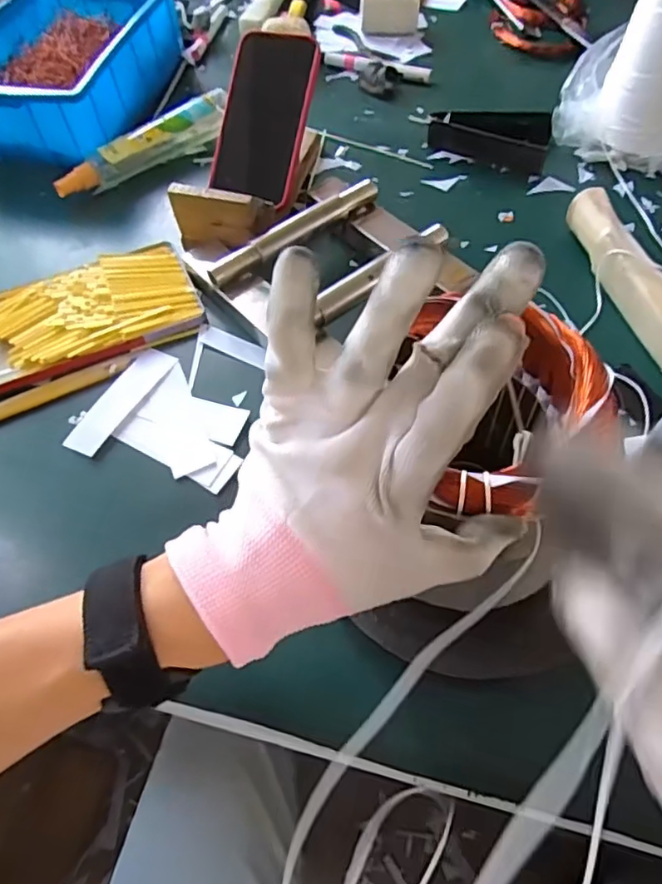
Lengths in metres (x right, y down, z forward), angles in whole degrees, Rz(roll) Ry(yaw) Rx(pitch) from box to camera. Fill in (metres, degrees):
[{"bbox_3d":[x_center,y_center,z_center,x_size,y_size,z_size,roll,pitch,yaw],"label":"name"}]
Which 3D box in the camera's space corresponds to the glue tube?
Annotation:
[{"bbox_3d":[-0.199,-0.326,0.653,0.220,0.039,0.033,-38,62,-20],"label":"glue tube"}]

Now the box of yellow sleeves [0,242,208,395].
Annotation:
[{"bbox_3d":[-0.221,-0.114,0.528,0.199,0.019,0.123,-21,57,-9],"label":"box of yellow sleeves"}]

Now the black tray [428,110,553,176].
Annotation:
[{"bbox_3d":[0.168,-0.325,0.627,0.124,0.032,0.058,21,60,17],"label":"black tray"}]

